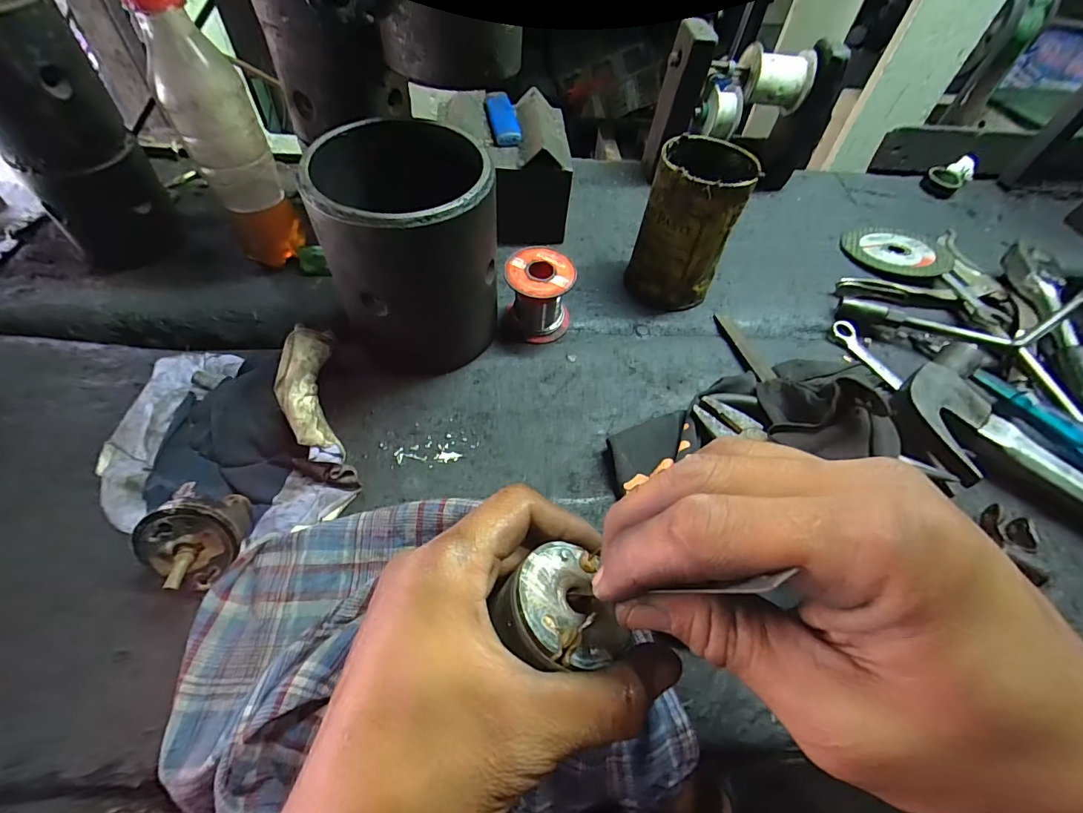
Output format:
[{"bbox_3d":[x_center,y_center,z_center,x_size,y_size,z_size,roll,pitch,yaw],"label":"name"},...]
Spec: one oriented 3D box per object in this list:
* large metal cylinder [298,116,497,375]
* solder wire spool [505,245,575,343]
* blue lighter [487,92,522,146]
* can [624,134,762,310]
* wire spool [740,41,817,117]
[{"bbox_3d":[-0.088,-0.100,0.316,0.105,0.137,0.104,-10,56,-13],"label":"large metal cylinder"},{"bbox_3d":[-0.002,-0.086,0.360,0.051,0.057,0.049,3,55,-4],"label":"solder wire spool"},{"bbox_3d":[-0.034,-0.261,0.411,0.023,0.013,0.074,-7,54,-10],"label":"blue lighter"},{"bbox_3d":[0.120,-0.146,0.377,0.071,0.117,0.069,3,55,-4],"label":"can"},{"bbox_3d":[0.228,-0.323,0.448,0.067,0.047,0.045,0,54,-5],"label":"wire spool"}]

